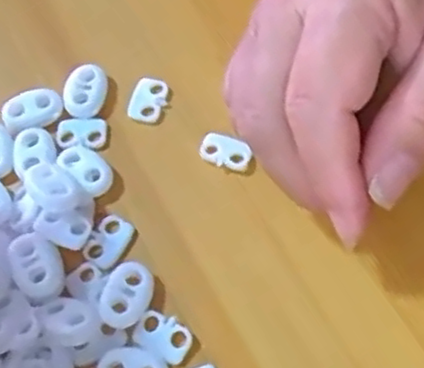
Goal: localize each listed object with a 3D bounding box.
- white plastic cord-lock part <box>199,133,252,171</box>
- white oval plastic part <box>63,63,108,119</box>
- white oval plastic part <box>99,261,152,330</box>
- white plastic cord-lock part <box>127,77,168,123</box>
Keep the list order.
[{"bbox_3d":[0.005,-0.010,0.250,0.018,0.007,0.011,19,66,14],"label":"white plastic cord-lock part"},{"bbox_3d":[-0.047,-0.035,0.261,0.015,0.005,0.021,4,64,7],"label":"white oval plastic part"},{"bbox_3d":[-0.028,0.036,0.224,0.015,0.006,0.022,22,67,16],"label":"white oval plastic part"},{"bbox_3d":[-0.024,-0.031,0.261,0.013,0.004,0.018,11,65,11],"label":"white plastic cord-lock part"}]

